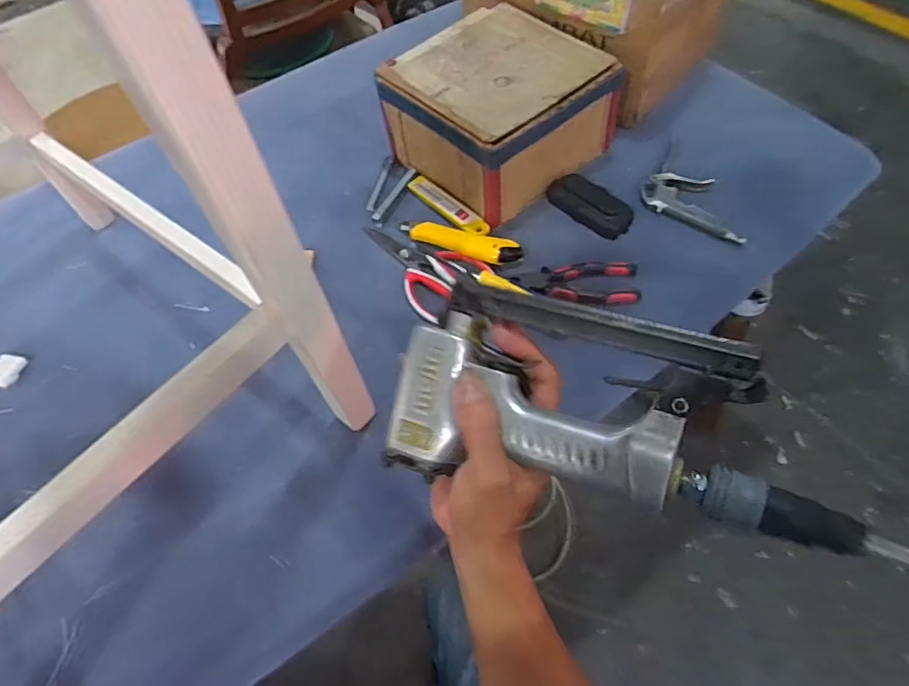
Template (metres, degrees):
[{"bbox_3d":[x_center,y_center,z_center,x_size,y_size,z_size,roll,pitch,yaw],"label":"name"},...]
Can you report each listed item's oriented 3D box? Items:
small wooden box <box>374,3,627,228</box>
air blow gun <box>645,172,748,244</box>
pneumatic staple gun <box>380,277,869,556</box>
[{"bbox_3d":[0.057,-0.302,0.723,0.227,0.120,0.223,-39,62,-19],"label":"small wooden box"},{"bbox_3d":[0.304,-0.169,0.703,0.141,0.029,0.083,38,67,25],"label":"air blow gun"},{"bbox_3d":[0.087,0.038,0.327,0.242,0.050,0.116,10,88,21],"label":"pneumatic staple gun"}]

